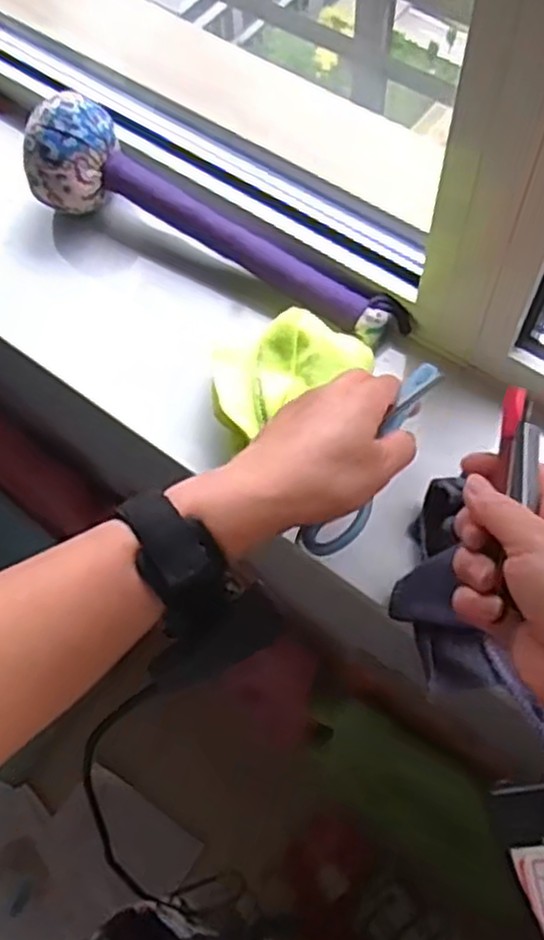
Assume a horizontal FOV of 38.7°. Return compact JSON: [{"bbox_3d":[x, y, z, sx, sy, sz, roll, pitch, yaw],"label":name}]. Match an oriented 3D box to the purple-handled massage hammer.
[{"bbox_3d":[-0.047,-0.175,0.559,0.302,0.067,0.072,32,69,18],"label":"purple-handled massage hammer"}]

